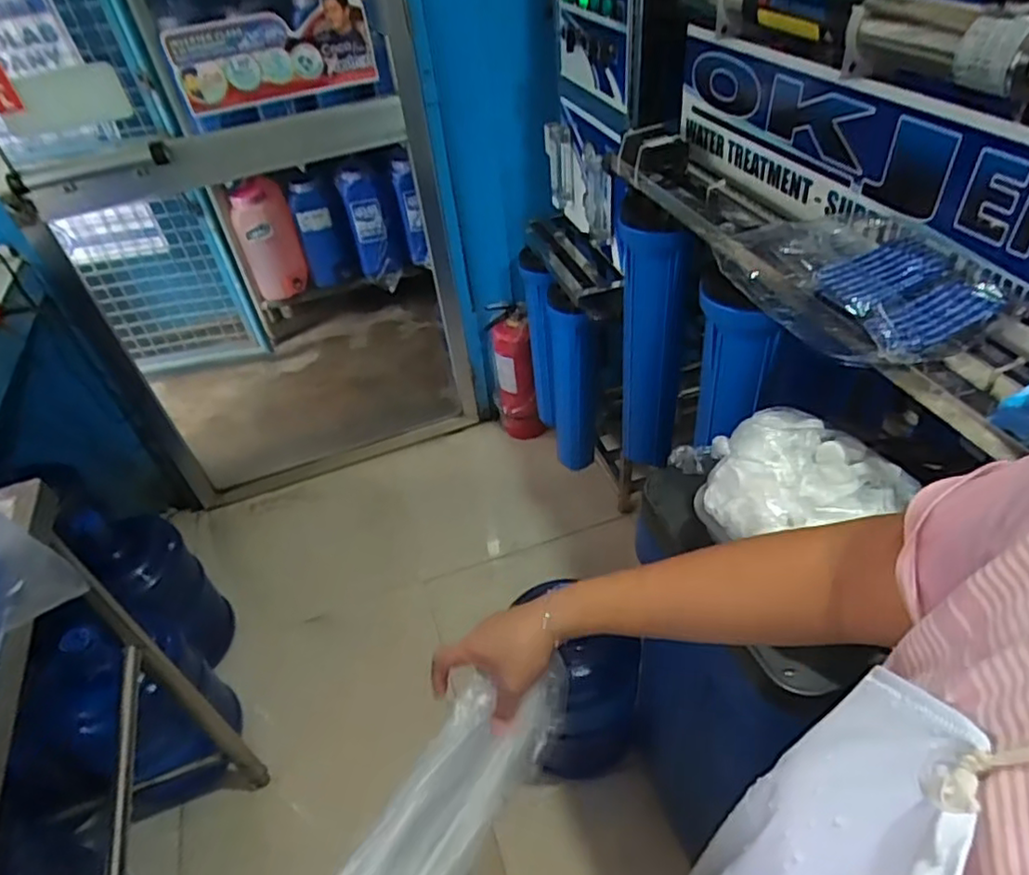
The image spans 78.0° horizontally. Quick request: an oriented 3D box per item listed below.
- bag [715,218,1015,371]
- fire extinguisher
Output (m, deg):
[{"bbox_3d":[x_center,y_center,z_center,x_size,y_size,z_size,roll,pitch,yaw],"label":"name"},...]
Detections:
[{"bbox_3d":[0.331,-0.158,0.625,0.186,0.062,0.244,-32,48,-24],"label":"bag"},{"bbox_3d":[0.009,-0.172,1.920,0.144,0.431,0.122,-3,43,5],"label":"fire extinguisher"}]

